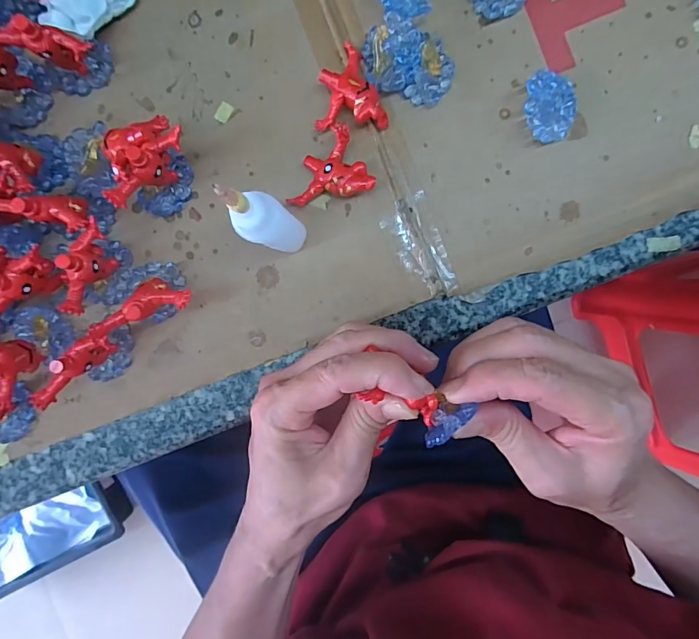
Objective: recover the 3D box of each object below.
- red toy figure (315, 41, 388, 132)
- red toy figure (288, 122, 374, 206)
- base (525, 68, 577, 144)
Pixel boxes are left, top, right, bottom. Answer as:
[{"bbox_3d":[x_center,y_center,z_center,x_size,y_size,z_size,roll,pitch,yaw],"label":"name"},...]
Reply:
[{"bbox_3d":[0.000,-0.128,0.241,0.037,0.016,0.044,-4,93,3],"label":"red toy figure"},{"bbox_3d":[-0.014,-0.079,0.243,0.046,0.016,0.038,-28,91,4],"label":"red toy figure"},{"bbox_3d":[0.109,-0.114,0.238,0.029,0.012,0.034,-1,93,3],"label":"base"}]

